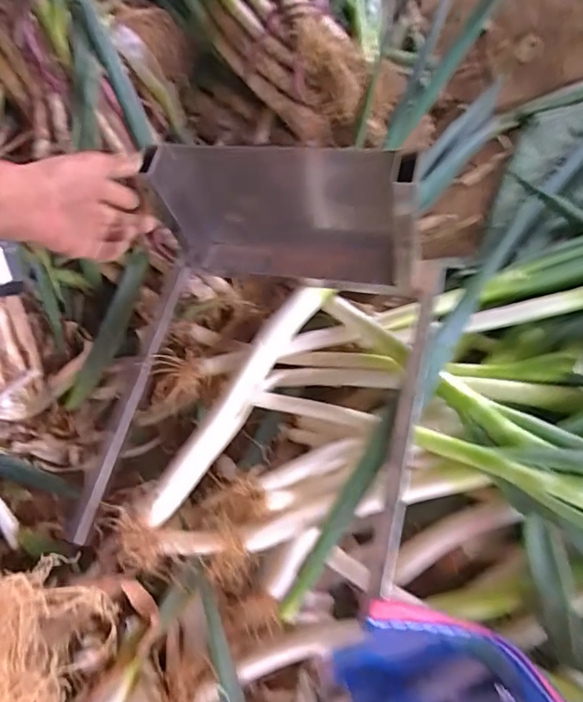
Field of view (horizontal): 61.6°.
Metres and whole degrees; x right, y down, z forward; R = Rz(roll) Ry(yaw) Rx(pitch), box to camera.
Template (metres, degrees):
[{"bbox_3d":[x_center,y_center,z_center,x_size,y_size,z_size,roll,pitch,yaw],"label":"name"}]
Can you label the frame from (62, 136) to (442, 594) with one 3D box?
[{"bbox_3d":[-0.039,-0.007,0.617,0.393,0.157,0.492,5,70,4],"label":"frame"}]

